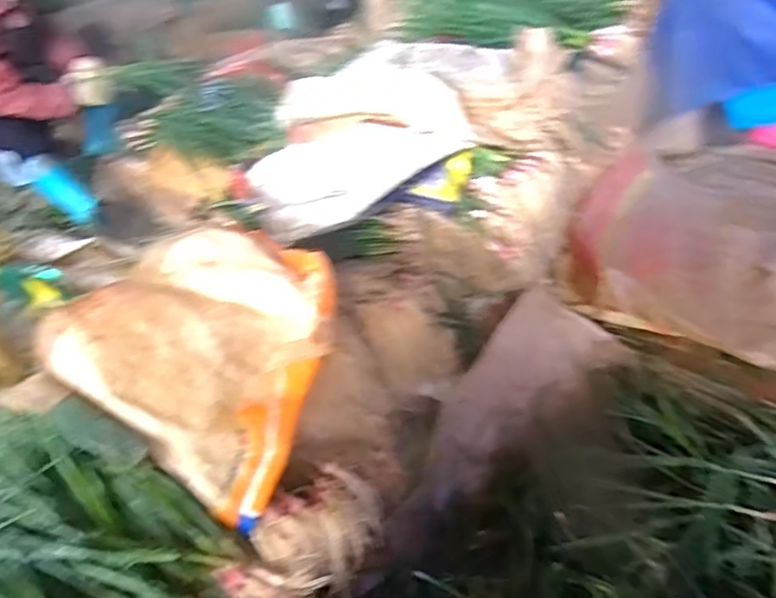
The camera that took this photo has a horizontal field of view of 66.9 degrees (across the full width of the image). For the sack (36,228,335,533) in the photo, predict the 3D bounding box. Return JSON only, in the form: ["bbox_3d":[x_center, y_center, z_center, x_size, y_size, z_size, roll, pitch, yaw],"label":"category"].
[{"bbox_3d":[-0.257,0.044,0.836,0.459,0.149,0.326,23,49,30],"label":"sack"}]

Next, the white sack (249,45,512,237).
[{"bbox_3d":[-0.026,-0.337,1.167,0.514,0.199,0.389,-18,42,-12],"label":"white sack"}]

